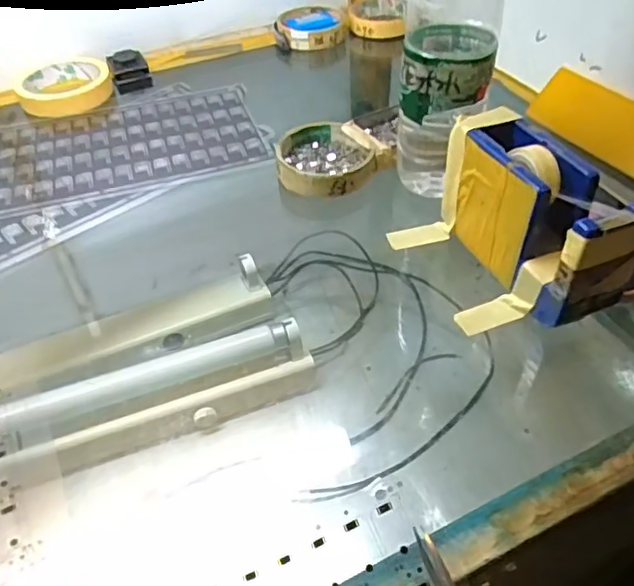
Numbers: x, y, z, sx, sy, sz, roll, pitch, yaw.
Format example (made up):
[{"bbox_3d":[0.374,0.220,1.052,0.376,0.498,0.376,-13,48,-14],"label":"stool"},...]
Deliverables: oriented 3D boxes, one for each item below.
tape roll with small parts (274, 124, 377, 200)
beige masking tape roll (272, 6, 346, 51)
[{"bbox_3d":[0.006,-0.112,0.490,0.079,0.023,0.085,-2,44,2],"label":"tape roll with small parts"},{"bbox_3d":[-0.011,-0.327,0.715,0.086,0.022,0.092,0,43,0],"label":"beige masking tape roll"}]

